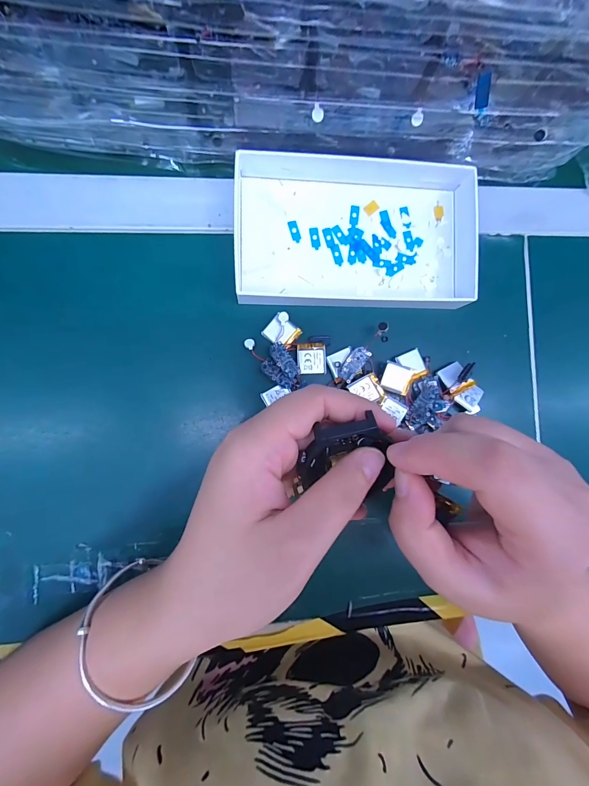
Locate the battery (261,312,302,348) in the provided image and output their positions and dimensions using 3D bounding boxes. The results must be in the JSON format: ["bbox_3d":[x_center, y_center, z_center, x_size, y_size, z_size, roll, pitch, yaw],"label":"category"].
[{"bbox_3d":[-0.009,-0.045,0.252,0.023,0.005,0.021,38,84,-4],"label":"battery"}]

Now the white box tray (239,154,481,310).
[{"bbox_3d":[0.046,-0.123,0.255,0.177,0.027,0.111,0,88,-5],"label":"white box tray"}]

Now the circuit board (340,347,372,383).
[{"bbox_3d":[0.044,-0.022,0.257,0.012,0.007,0.028,40,84,-4],"label":"circuit board"}]

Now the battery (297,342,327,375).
[{"bbox_3d":[0.013,-0.026,0.256,0.021,0.004,0.023,-3,88,-7],"label":"battery"}]

